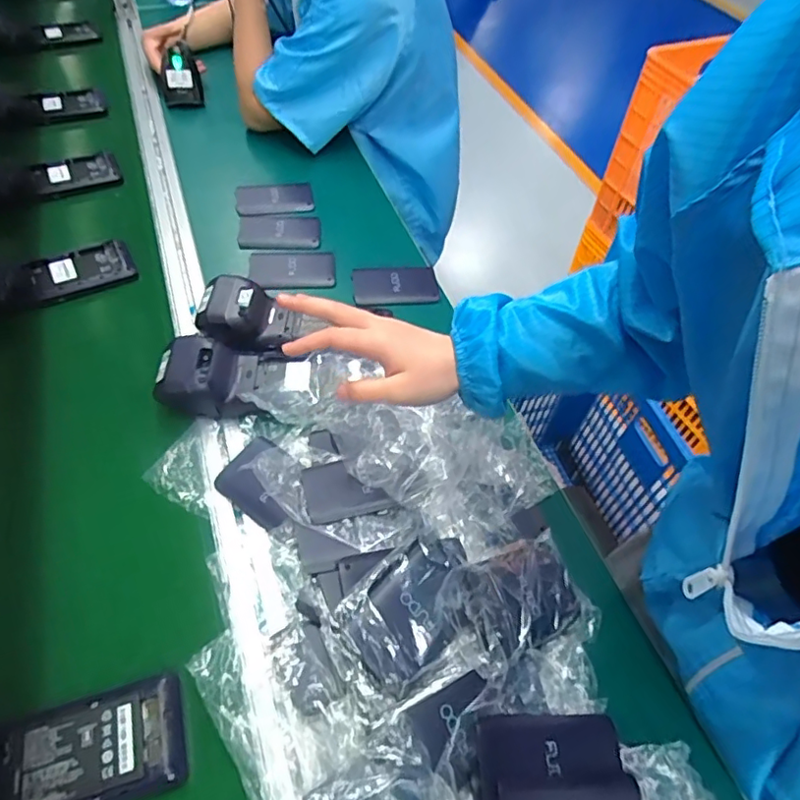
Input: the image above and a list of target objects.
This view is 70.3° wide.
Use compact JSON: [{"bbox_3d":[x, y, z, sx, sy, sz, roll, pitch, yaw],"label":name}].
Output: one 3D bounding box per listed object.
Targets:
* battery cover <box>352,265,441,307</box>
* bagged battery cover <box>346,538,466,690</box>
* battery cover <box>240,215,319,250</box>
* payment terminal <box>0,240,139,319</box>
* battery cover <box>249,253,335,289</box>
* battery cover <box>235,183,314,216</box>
[{"bbox_3d":[-0.006,-0.153,0.760,0.113,0.014,0.063,-3,53,-6],"label":"battery cover"},{"bbox_3d":[0.013,0.162,0.458,0.121,0.016,0.075,-33,62,-25],"label":"bagged battery cover"},{"bbox_3d":[-0.172,-0.244,0.820,0.112,0.008,0.078,-5,54,-8],"label":"battery cover"},{"bbox_3d":[-0.461,-0.164,0.714,0.219,0.064,0.077,-25,59,-21],"label":"payment terminal"},{"bbox_3d":[-0.145,-0.180,0.768,0.112,0.005,0.073,-5,54,-6],"label":"battery cover"},{"bbox_3d":[-0.192,-0.312,0.868,0.114,0.006,0.078,-10,54,-11],"label":"battery cover"}]

